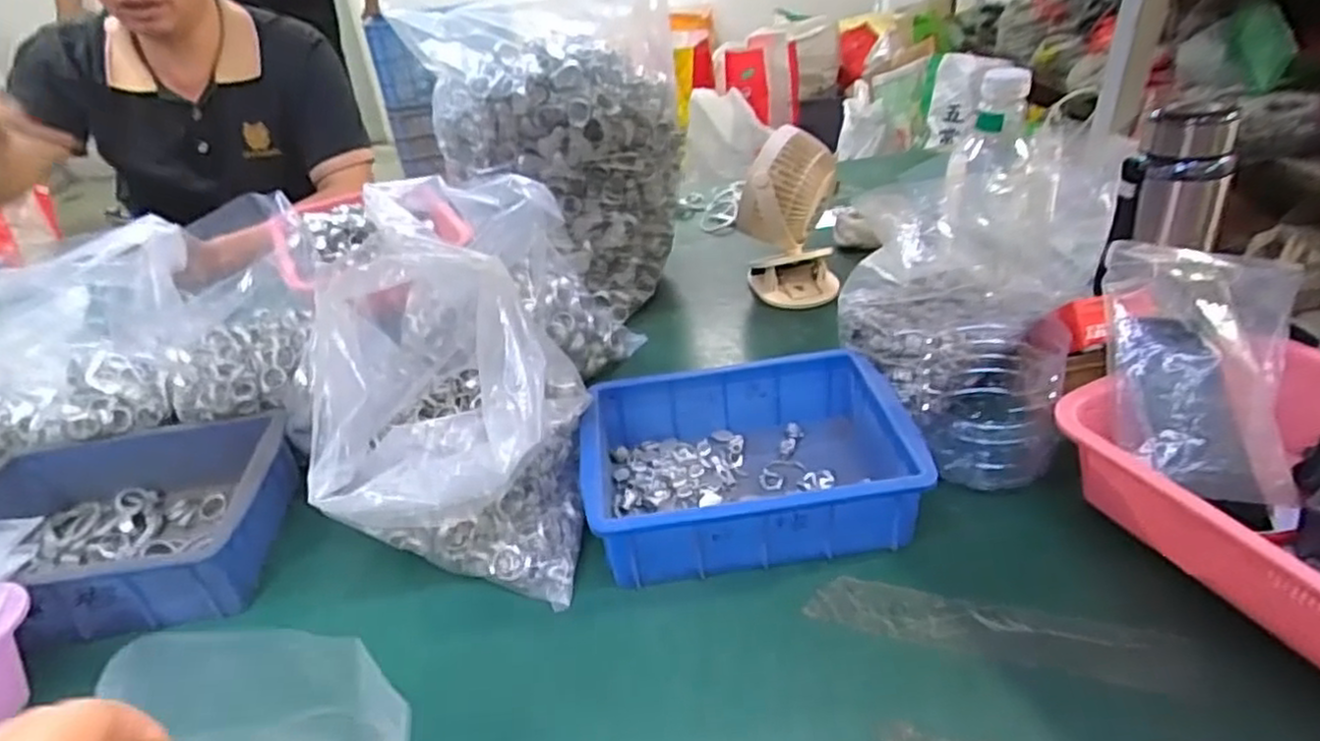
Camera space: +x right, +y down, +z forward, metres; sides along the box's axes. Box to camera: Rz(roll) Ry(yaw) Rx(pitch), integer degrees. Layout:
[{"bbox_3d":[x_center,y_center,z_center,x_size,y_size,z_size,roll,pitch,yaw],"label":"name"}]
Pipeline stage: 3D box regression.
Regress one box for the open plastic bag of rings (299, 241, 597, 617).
[{"bbox_3d":[-0.162,0.023,0.559,0.193,0.210,0.232,-3,33,3],"label":"open plastic bag of rings"}]

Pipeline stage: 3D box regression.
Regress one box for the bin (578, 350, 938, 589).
[{"bbox_3d":[0.066,0.072,0.574,0.245,0.074,0.173,-6,33,-1],"label":"bin"}]

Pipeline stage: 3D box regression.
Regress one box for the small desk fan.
[{"bbox_3d":[0.147,-0.170,0.822,0.111,0.175,0.080,3,34,13],"label":"small desk fan"}]

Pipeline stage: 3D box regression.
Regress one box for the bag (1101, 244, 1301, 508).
[{"bbox_3d":[0.391,-0.002,0.512,0.126,0.037,0.190,6,73,2],"label":"bag"}]

